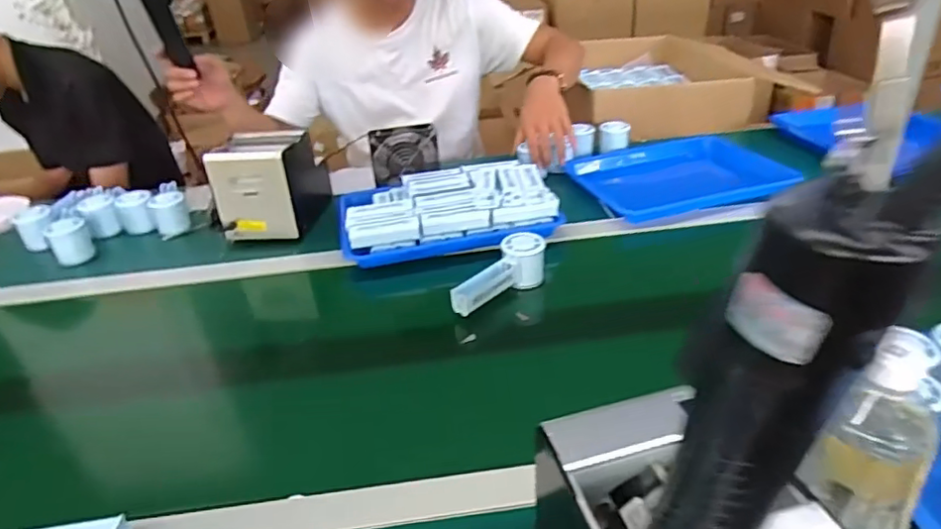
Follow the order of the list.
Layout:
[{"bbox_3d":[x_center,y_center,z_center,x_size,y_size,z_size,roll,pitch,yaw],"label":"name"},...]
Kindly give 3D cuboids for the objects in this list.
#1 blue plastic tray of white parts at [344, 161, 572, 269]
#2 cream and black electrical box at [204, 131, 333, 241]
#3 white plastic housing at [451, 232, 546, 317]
[{"bbox_3d":[-0.040,-0.100,0.929,0.319,0.073,0.221,-8,32,-5],"label":"blue plastic tray of white parts"},{"bbox_3d":[-0.324,-0.131,0.955,0.122,0.153,0.165,0,32,8],"label":"cream and black electrical box"},{"bbox_3d":[0.037,0.015,0.755,0.048,0.060,0.144,22,41,37],"label":"white plastic housing"}]

